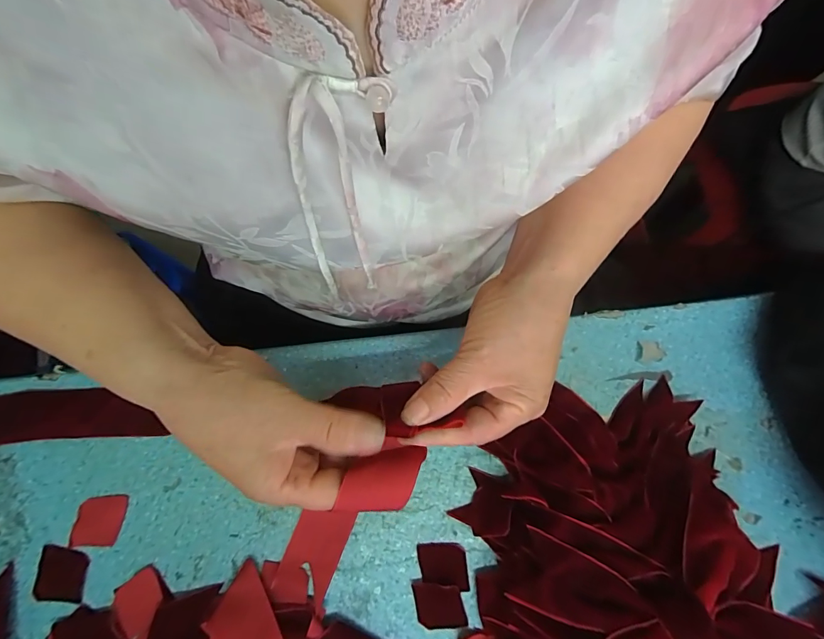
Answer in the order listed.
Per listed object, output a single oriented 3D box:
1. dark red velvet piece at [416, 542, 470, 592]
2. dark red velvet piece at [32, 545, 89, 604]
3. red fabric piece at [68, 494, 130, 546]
[{"bbox_3d":[0.023,0.182,0.294,0.035,0.004,0.032,-2,76,-2],"label":"dark red velvet piece"},{"bbox_3d":[-0.251,0.182,0.285,0.034,0.004,0.033,9,76,1],"label":"dark red velvet piece"},{"bbox_3d":[-0.229,0.147,0.293,0.033,0.004,0.033,2,76,-1],"label":"red fabric piece"}]

